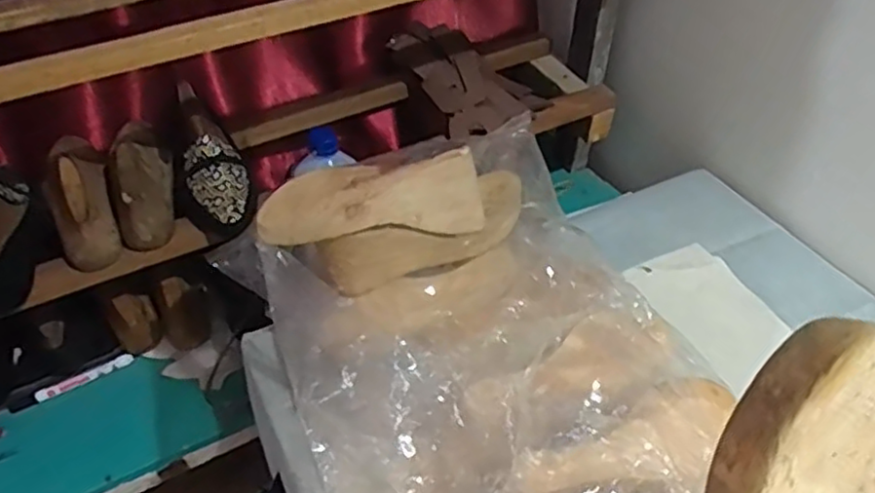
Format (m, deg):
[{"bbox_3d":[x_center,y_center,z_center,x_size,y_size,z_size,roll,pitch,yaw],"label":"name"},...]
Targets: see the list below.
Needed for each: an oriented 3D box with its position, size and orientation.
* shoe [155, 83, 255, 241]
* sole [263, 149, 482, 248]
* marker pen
[{"bbox_3d":[-0.281,-0.106,0.826,0.086,0.081,0.249,-17,46,-17],"label":"shoe"},{"bbox_3d":[-0.051,-0.044,0.610,0.214,0.073,0.068,-9,43,-28],"label":"sole"},{"bbox_3d":[-0.464,0.172,0.870,0.146,0.013,0.017,-23,48,-22],"label":"marker pen"}]

